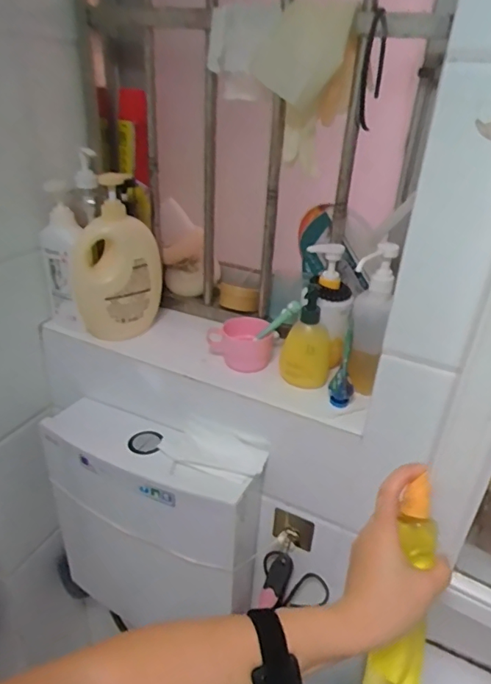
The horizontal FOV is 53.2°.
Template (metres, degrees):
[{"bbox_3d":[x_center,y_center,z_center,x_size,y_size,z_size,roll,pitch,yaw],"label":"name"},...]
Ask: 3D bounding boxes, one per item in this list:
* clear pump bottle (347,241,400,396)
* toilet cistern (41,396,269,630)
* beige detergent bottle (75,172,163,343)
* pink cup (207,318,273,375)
[{"bbox_3d":[0.168,-0.027,0.677,0.053,0.204,0.061,27,36,36],"label":"clear pump bottle"},{"bbox_3d":[-0.156,0.272,0.803,0.352,0.282,0.112,15,31,20],"label":"toilet cistern"},{"bbox_3d":[-0.202,-0.125,0.775,0.094,0.230,0.103,19,32,25],"label":"beige detergent bottle"},{"bbox_3d":[-0.006,0.001,0.776,0.099,0.063,0.074,6,29,5],"label":"pink cup"}]

